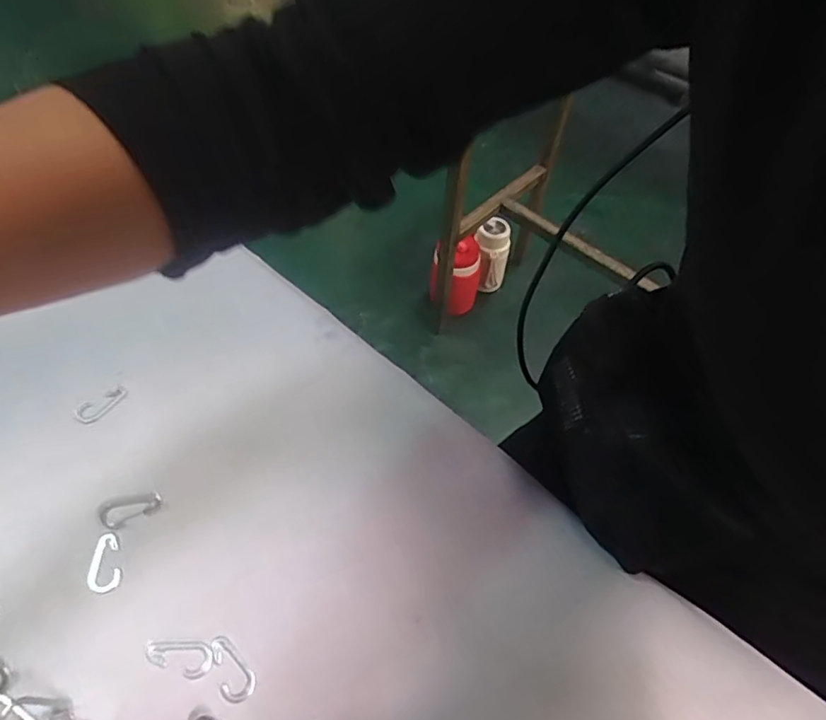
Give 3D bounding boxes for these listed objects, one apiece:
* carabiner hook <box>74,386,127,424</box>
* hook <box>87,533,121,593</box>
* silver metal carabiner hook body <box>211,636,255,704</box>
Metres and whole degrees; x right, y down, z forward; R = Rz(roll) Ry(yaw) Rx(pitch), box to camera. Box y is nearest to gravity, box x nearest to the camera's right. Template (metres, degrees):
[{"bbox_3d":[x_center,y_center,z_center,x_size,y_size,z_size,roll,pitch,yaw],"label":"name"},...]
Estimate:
[{"bbox_3d":[-0.234,0.034,0.414,0.038,0.005,0.015,-33,62,-24],"label":"carabiner hook"},{"bbox_3d":[-0.196,0.128,0.348,0.019,0.004,0.036,-16,56,-15],"label":"hook"},{"bbox_3d":[-0.106,0.177,0.315,0.018,0.004,0.038,-37,64,-27],"label":"silver metal carabiner hook body"}]

